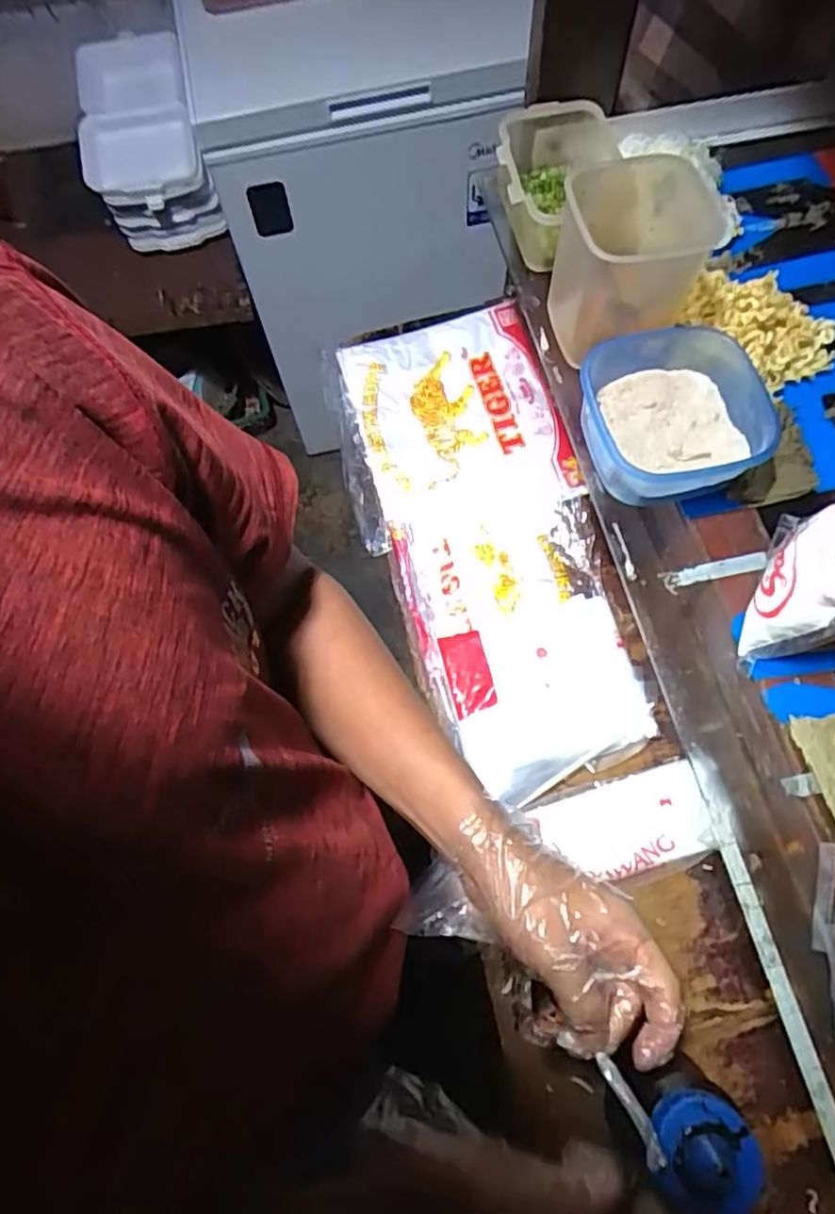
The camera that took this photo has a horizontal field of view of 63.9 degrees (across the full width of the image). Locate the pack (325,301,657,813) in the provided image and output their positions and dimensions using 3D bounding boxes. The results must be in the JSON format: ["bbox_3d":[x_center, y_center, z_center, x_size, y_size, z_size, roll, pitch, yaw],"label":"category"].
[{"bbox_3d":[0.055,-0.079,0.640,0.214,0.023,0.495,-12,68,-2],"label":"pack"}]

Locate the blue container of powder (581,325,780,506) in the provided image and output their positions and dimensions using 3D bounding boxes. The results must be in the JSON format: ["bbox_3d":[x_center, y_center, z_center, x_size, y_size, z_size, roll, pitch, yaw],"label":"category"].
[{"bbox_3d":[0.184,-0.133,0.489,0.125,0.059,0.121,-14,68,-3],"label":"blue container of powder"}]

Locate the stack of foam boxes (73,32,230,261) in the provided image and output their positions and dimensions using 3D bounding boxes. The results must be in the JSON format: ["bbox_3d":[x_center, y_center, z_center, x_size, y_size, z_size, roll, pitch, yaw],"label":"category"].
[{"bbox_3d":[-0.470,-0.789,1.174,0.195,0.219,0.289,-15,68,-3],"label":"stack of foam boxes"}]

